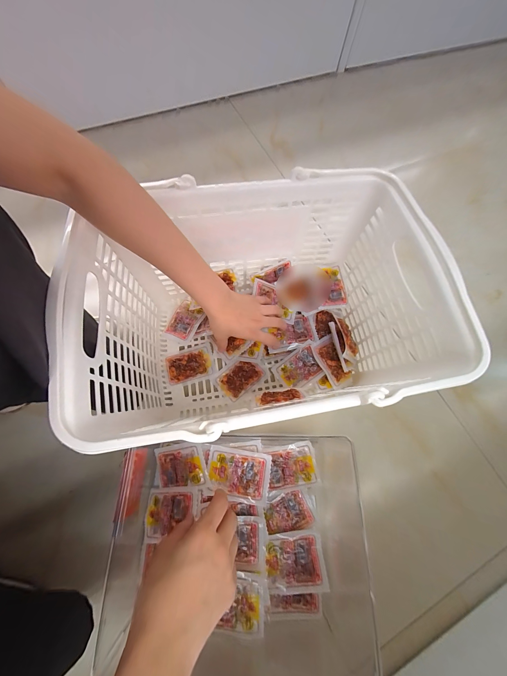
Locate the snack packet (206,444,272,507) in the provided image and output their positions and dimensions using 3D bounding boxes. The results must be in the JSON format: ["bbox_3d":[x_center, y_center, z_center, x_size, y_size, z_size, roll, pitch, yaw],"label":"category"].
[{"bbox_3d":[-0.023,0.201,0.366,0.091,0.006,0.066,10,73,2],"label":"snack packet"}]

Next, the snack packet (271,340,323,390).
[{"bbox_3d":[0.086,0.056,0.460,0.085,0.011,0.062,-38,83,4],"label":"snack packet"}]

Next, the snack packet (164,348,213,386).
[{"bbox_3d":[-0.119,0.052,0.461,0.081,0.008,0.056,-14,72,-8],"label":"snack packet"}]

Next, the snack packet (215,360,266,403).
[{"bbox_3d":[-0.023,0.071,0.457,0.083,0.007,0.058,-39,75,-16],"label":"snack packet"}]

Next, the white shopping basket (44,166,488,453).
[{"bbox_3d":[0.006,-0.028,0.387,0.422,0.240,0.306,-10,70,-6],"label":"white shopping basket"}]

